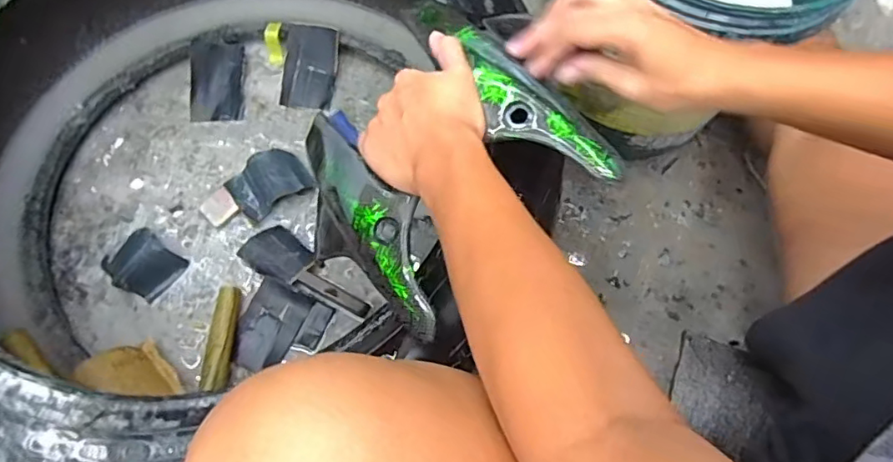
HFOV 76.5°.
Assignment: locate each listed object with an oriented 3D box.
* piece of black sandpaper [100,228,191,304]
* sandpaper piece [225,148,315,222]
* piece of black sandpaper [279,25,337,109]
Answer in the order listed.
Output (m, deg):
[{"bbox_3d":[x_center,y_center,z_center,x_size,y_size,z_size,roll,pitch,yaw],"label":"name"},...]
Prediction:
[{"bbox_3d":[-0.372,0.037,0.685,0.089,0.034,0.068,33,71,9],"label":"piece of black sandpaper"},{"bbox_3d":[-0.232,-0.065,0.737,0.094,0.031,0.084,-34,75,-14],"label":"sandpaper piece"},{"bbox_3d":[-0.194,-0.231,0.797,0.074,0.013,0.113,8,94,2],"label":"piece of black sandpaper"}]

